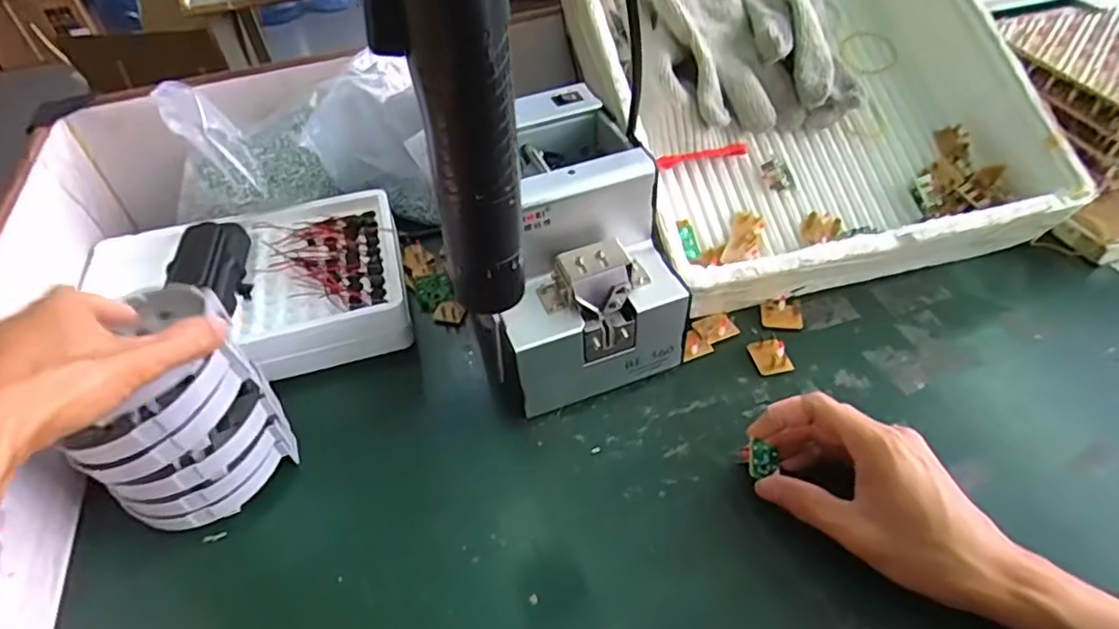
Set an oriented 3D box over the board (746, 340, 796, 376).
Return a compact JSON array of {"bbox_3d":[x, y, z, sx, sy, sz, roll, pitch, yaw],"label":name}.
[{"bbox_3d":[0.157,0.032,0.471,0.025,0.006,0.027,-23,57,11],"label":"board"}]

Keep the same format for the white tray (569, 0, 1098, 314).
[{"bbox_3d":[0.199,-0.209,0.537,0.311,0.076,0.370,-11,73,-6],"label":"white tray"}]

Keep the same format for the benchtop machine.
[{"bbox_3d":[0.004,-0.046,0.458,0.121,0.157,0.175,-16,47,-11],"label":"benchtop machine"}]

